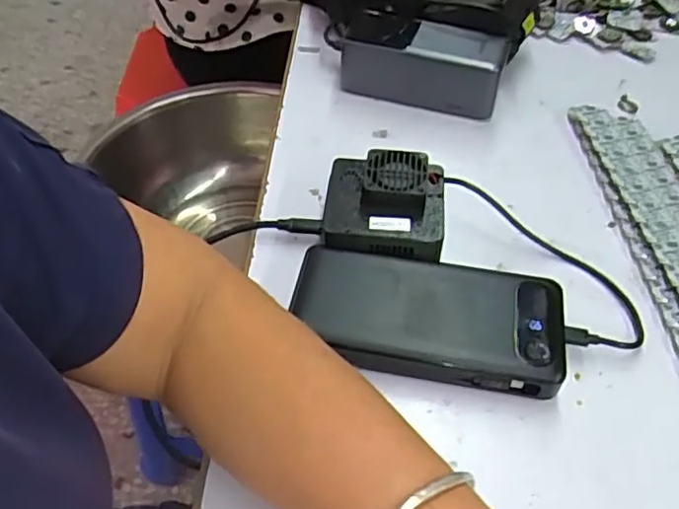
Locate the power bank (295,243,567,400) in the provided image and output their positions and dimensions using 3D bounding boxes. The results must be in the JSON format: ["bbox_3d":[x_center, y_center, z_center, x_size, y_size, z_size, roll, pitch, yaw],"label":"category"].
[{"bbox_3d":[0.052,0.038,0.373,0.154,0.033,0.074,6,49,5],"label":"power bank"}]

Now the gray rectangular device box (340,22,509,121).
[{"bbox_3d":[0.069,-0.156,0.521,0.125,0.048,0.052,12,50,10],"label":"gray rectangular device box"}]

